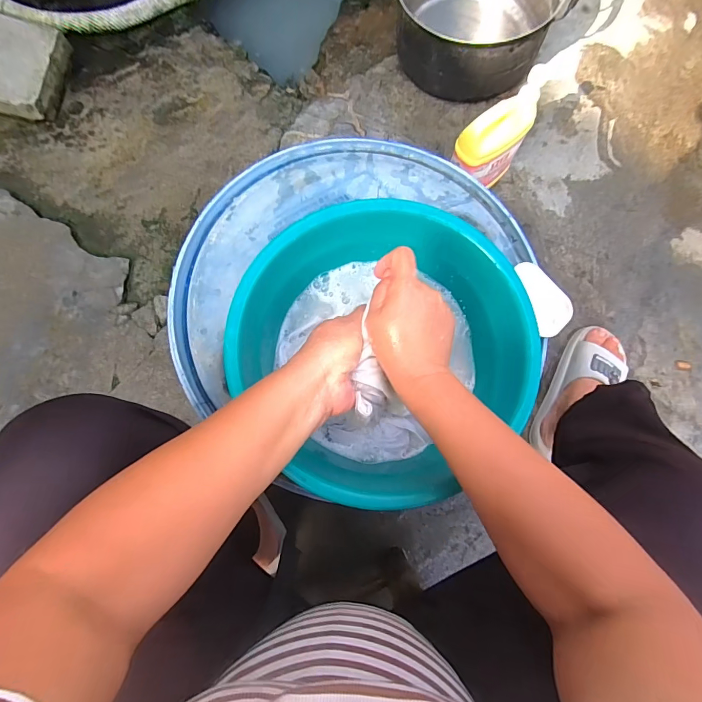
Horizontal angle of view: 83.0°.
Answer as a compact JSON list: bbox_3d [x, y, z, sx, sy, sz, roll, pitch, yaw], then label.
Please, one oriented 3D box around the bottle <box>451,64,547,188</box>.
[{"bbox_3d":[0.254,-0.364,0.721,0.148,0.206,0.076,-33,85,-6],"label":"bottle"}]

